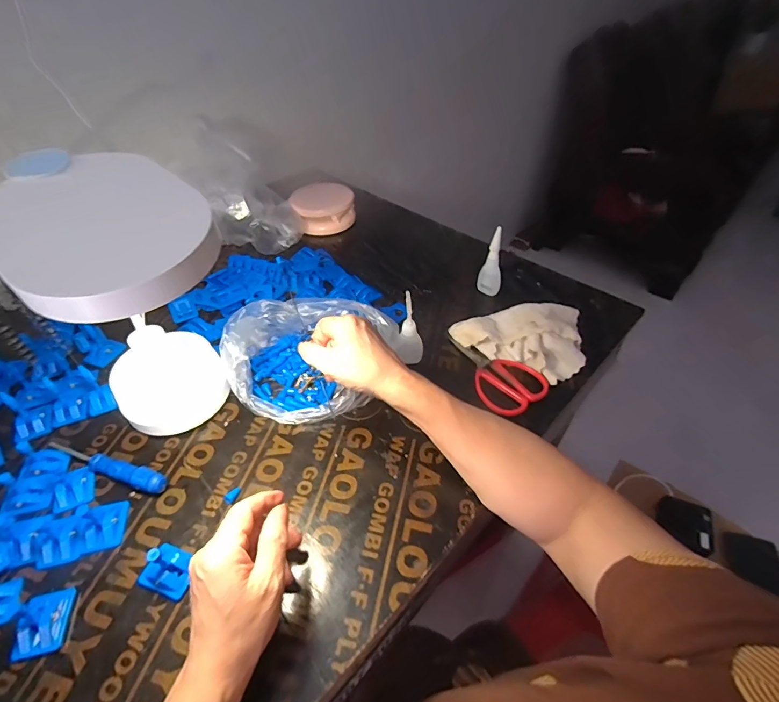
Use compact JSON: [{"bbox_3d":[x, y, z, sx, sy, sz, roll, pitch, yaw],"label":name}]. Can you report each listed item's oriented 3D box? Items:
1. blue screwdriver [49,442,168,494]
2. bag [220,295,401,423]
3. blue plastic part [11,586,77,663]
[{"bbox_3d":[-0.295,0.119,0.425,0.145,0.019,0.019,12,47,14],"label":"blue screwdriver"},{"bbox_3d":[-0.098,-0.004,0.499,0.193,0.086,0.175,17,49,14],"label":"bag"},{"bbox_3d":[-0.277,0.217,0.330,0.032,0.017,0.047,-9,46,-7],"label":"blue plastic part"}]

